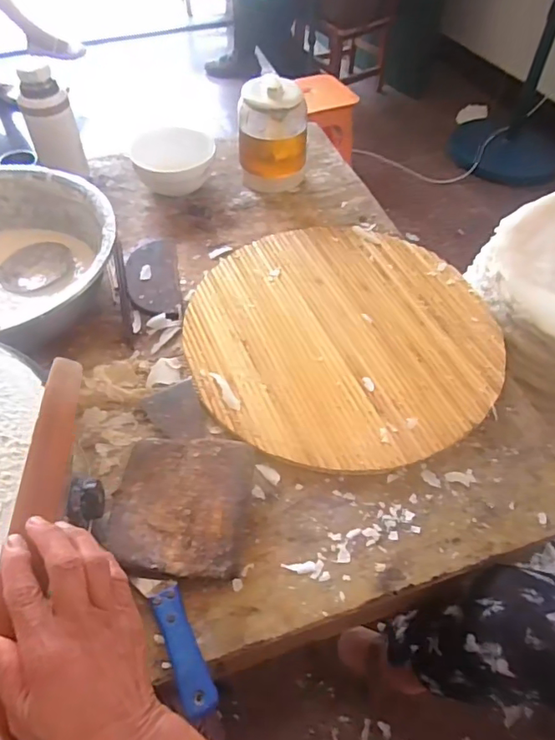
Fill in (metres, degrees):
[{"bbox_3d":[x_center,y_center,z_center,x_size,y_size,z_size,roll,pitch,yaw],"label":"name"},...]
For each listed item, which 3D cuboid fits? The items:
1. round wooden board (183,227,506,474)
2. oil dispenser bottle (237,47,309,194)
[{"bbox_3d":[0.090,-0.061,0.748,0.412,0.031,0.428,-1,57,2],"label":"round wooden board"},{"bbox_3d":[-0.010,-0.424,0.947,0.122,0.161,0.118,-1,57,3],"label":"oil dispenser bottle"}]

